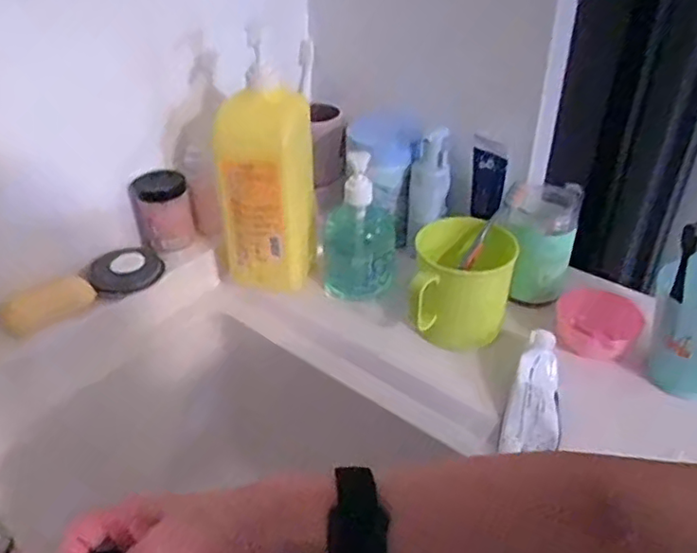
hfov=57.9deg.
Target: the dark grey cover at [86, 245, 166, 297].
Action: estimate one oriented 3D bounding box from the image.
[{"bbox_3d":[-0.251,-0.010,0.710,0.079,0.022,0.062,-17,39,-18],"label":"dark grey cover"}]

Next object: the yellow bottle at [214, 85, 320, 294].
[{"bbox_3d":[-0.088,-0.091,0.707,0.095,0.246,0.066,6,37,9],"label":"yellow bottle"}]

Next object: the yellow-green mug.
[{"bbox_3d":[0.120,0.009,0.669,0.097,0.111,0.096,6,37,9],"label":"yellow-green mug"}]

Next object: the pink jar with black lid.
[{"bbox_3d":[-0.217,-0.075,0.747,0.063,0.086,0.053,-11,37,-15],"label":"pink jar with black lid"}]

